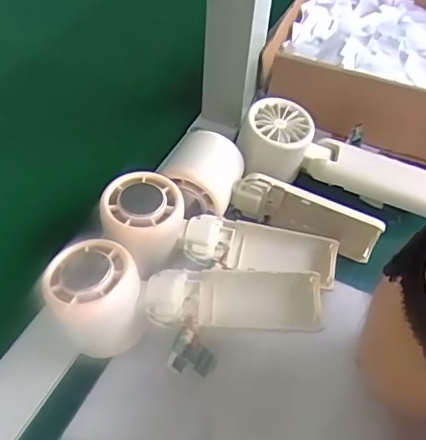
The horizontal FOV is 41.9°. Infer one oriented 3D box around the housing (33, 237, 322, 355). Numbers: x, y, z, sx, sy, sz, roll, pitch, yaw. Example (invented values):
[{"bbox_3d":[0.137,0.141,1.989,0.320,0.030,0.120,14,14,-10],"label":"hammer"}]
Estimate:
[{"bbox_3d":[-0.017,0.053,0.345,0.168,0.047,0.059,5,51,-1],"label":"housing"}]

